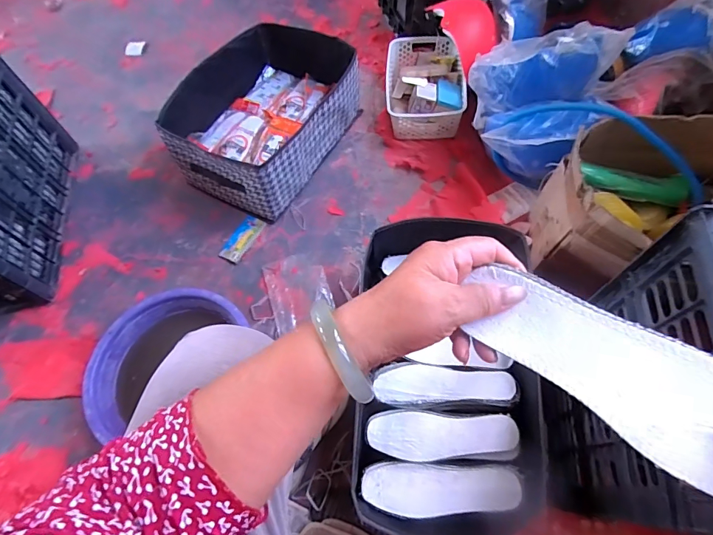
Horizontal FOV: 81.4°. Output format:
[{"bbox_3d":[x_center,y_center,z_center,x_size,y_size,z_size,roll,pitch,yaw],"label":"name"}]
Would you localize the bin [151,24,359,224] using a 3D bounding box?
[{"bbox_3d":[-0.206,-0.374,1.018,0.318,0.191,0.466,25,67,16],"label":"bin"}]

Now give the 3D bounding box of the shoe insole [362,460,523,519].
[{"bbox_3d":[0.120,0.317,0.591,0.215,0.016,0.067,1,63,4],"label":"shoe insole"}]

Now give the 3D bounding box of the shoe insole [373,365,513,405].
[{"bbox_3d":[0.141,0.186,0.674,0.214,0.025,0.062,-2,62,3],"label":"shoe insole"}]

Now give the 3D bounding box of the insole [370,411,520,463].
[{"bbox_3d":[0.132,0.259,0.633,0.220,0.016,0.068,0,62,4],"label":"insole"}]

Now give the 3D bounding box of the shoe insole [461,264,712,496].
[{"bbox_3d":[0.164,0.064,0.259,0.195,0.012,0.064,35,103,17],"label":"shoe insole"}]

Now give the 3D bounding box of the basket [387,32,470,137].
[{"bbox_3d":[0.182,-0.490,1.100,0.201,0.112,0.318,1,63,5],"label":"basket"}]

